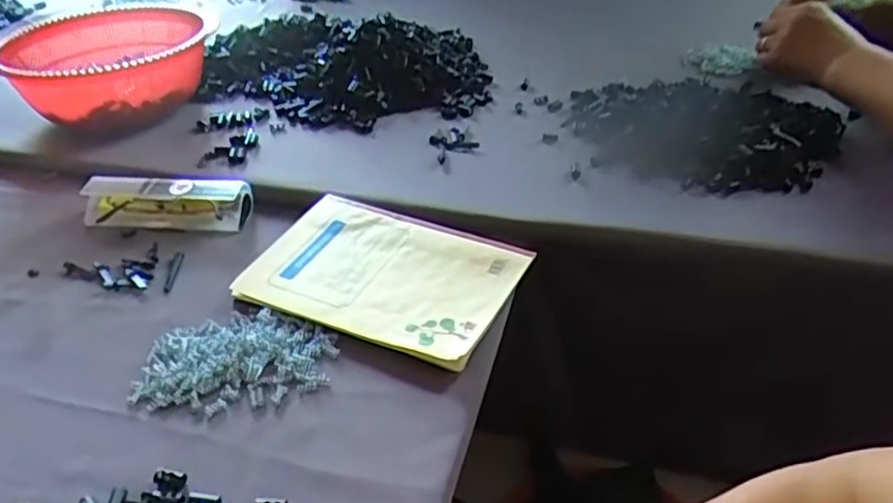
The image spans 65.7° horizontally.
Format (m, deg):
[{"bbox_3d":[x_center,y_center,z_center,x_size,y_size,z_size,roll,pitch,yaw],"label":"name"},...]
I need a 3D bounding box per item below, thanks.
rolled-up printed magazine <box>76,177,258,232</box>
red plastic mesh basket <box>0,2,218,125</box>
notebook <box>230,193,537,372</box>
[{"bbox_3d":[-0.261,-0.047,0.644,0.151,0.030,0.039,1,37,8],"label":"rolled-up printed magazine"},{"bbox_3d":[-0.395,-0.211,0.807,0.215,0.094,0.200,-10,37,-7],"label":"red plastic mesh basket"},{"bbox_3d":[-0.049,0.013,0.556,0.201,0.010,0.145,14,41,23],"label":"notebook"}]

